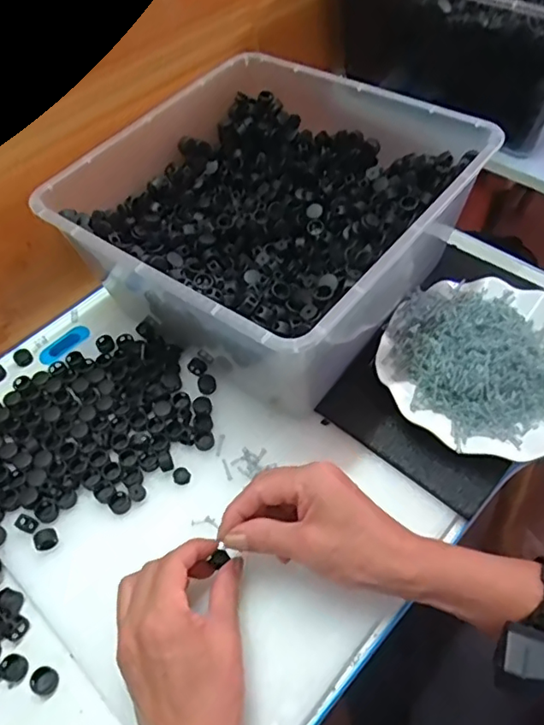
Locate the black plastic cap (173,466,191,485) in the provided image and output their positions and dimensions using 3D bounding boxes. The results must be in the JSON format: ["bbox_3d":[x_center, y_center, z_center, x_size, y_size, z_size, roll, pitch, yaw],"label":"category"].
[{"bbox_3d":[-0.075,0.094,0.466,0.014,0.007,0.014,-2,54,3],"label":"black plastic cap"}]

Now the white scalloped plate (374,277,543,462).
[{"bbox_3d":[0.190,-0.002,0.485,0.177,0.022,0.175,-2,54,3],"label":"white scalloped plate"}]

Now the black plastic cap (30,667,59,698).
[{"bbox_3d":[-0.159,0.223,0.394,0.018,0.004,0.019,-2,54,3],"label":"black plastic cap"}]

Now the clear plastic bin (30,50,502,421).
[{"bbox_3d":[-0.002,-0.129,0.526,0.294,0.130,0.294,30,62,24],"label":"clear plastic bin"}]

